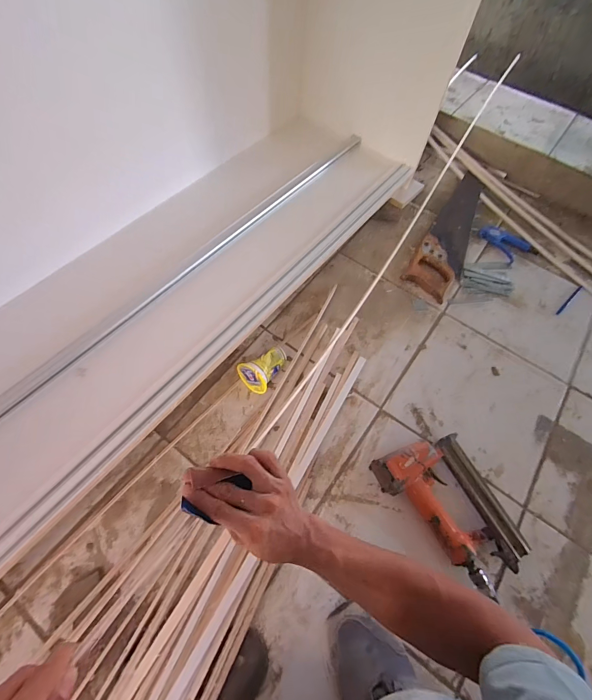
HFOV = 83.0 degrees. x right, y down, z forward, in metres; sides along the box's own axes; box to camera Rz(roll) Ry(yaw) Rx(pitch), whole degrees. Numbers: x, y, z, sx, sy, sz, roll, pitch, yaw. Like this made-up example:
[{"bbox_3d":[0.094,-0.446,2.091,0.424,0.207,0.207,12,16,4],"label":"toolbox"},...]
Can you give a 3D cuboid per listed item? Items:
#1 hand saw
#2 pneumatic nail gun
[{"bbox_3d":[0.423,-0.312,0.898,0.118,0.031,0.456,29,64,12],"label":"hand saw"},{"bbox_3d":[0.266,0.261,0.571,0.170,0.057,0.241,-26,67,-16],"label":"pneumatic nail gun"}]

